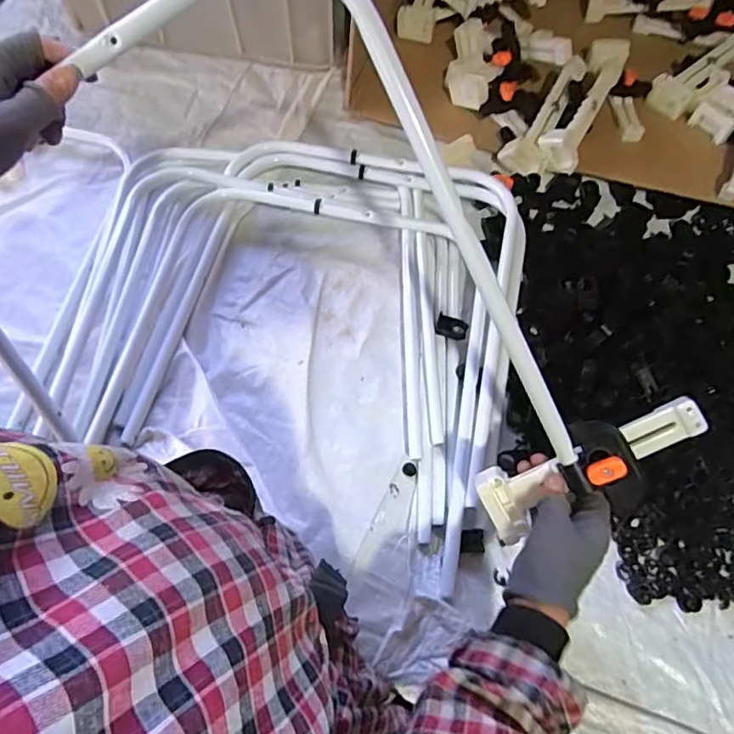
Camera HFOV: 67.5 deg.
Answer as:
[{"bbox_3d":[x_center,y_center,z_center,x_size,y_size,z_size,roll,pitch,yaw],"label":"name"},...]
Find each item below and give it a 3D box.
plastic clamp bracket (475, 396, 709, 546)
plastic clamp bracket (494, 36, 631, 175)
[{"bbox_3d":[0.196,0.089,0.474,0.197,0.039,0.076,-29,67,11],"label":"plastic clamp bracket"},{"bbox_3d":[0.333,-0.416,0.863,0.094,0.073,0.332,33,66,11],"label":"plastic clamp bracket"}]

